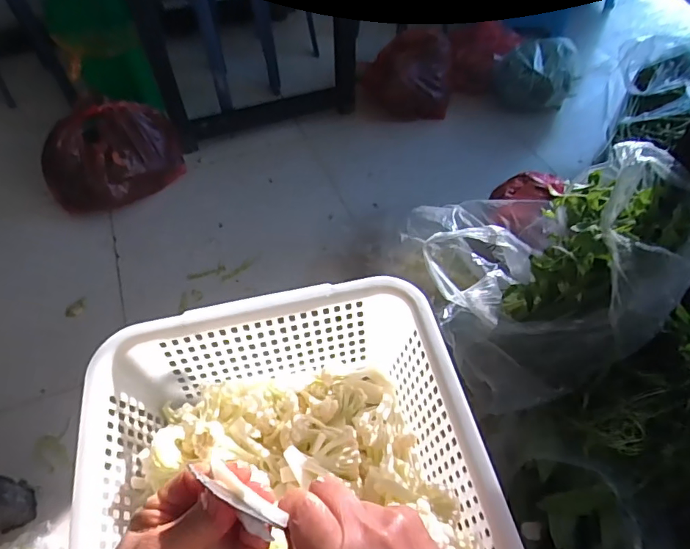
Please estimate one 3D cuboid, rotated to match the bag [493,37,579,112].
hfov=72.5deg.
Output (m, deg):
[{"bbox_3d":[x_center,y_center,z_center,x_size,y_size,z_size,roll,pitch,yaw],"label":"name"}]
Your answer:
[{"bbox_3d":[0.612,-0.640,1.512,0.248,0.155,0.216,20,56,16],"label":"bag"}]

